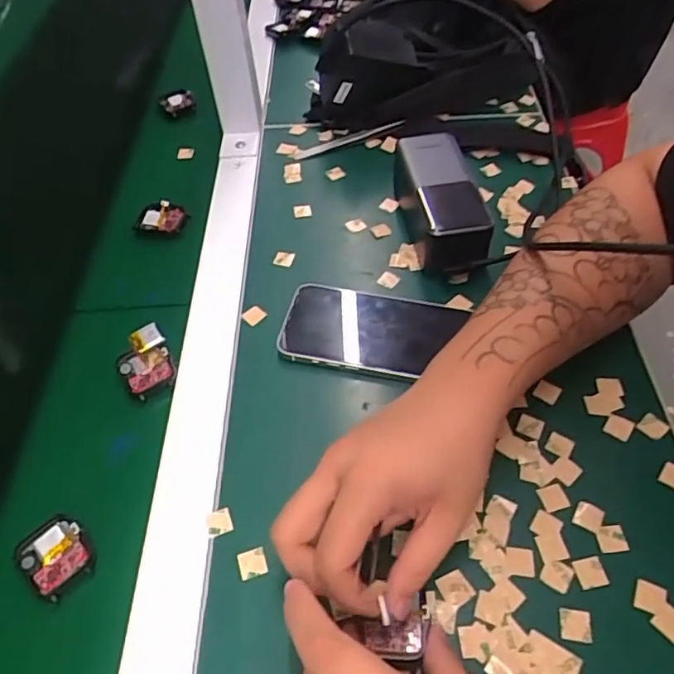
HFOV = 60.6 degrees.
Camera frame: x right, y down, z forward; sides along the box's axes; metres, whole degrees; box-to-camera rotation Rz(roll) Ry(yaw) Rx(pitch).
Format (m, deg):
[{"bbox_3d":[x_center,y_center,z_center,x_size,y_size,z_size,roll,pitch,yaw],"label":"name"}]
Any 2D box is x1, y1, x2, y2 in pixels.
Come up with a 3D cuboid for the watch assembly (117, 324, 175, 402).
[{"bbox_3d":[-0.142,0.017,0.428,0.039,0.012,0.049,-30,55,-18],"label":"watch assembly"}]

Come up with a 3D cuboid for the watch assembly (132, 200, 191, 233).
[{"bbox_3d":[-0.166,-0.111,0.540,0.050,0.013,0.038,8,53,11],"label":"watch assembly"}]

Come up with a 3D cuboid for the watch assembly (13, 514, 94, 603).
[{"bbox_3d":[-0.169,0.130,0.345,0.045,0.005,0.038,35,62,28],"label":"watch assembly"}]

